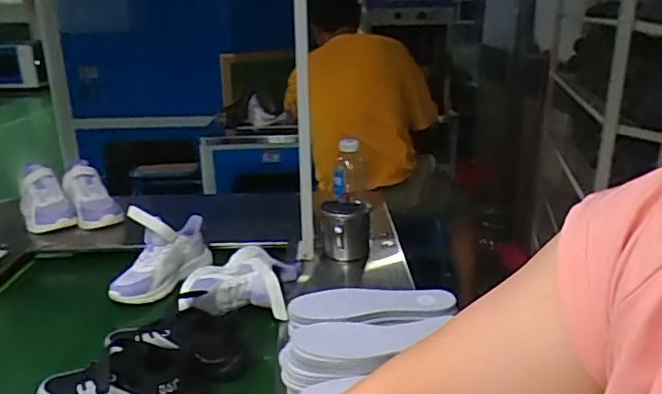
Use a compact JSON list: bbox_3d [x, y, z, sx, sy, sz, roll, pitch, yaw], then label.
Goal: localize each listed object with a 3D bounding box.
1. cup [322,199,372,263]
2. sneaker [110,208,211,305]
[{"bbox_3d":[0.031,0.073,1.177,0.099,0.106,0.092,-1,18,0],"label":"cup"},{"bbox_3d":[-0.342,0.094,1.136,0.086,0.153,0.237,6,19,19],"label":"sneaker"}]

